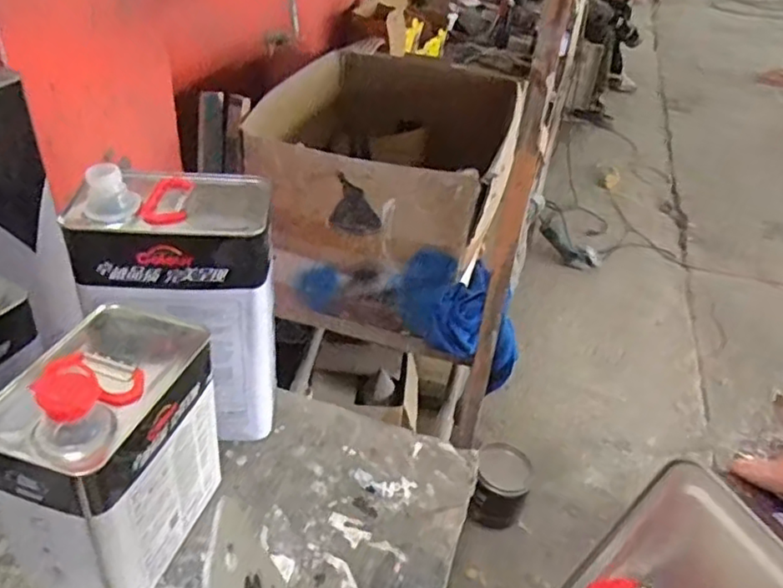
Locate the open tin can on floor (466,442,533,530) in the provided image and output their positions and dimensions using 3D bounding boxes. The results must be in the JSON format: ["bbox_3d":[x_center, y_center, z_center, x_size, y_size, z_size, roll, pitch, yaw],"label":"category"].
[{"bbox_3d":[0.257,0.475,1.568,0.135,0.166,0.160,20,38,16],"label":"open tin can on floor"}]

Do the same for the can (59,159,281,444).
[{"bbox_3d":[-0.199,0.008,0.632,0.168,0.254,0.117,4,37,-5],"label":"can"}]

